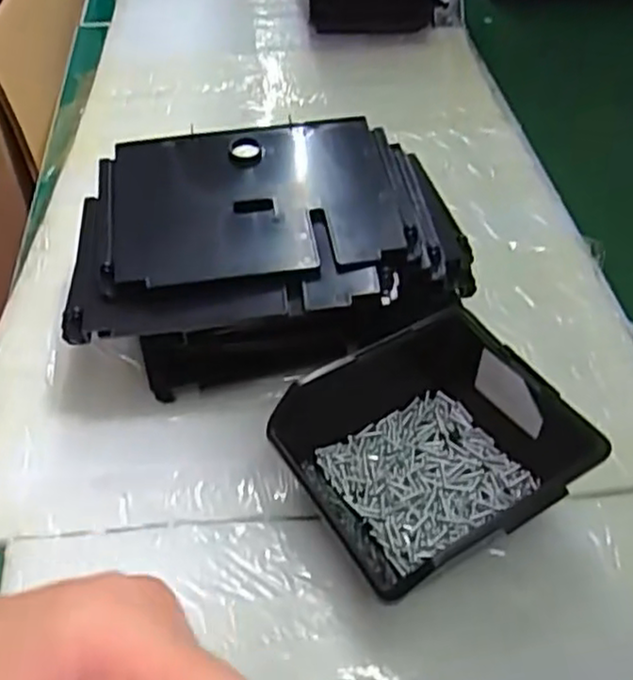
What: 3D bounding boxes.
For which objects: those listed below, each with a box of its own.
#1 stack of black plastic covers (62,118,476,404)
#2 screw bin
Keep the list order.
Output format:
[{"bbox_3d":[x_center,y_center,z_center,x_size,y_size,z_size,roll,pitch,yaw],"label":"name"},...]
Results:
[{"bbox_3d":[-0.026,-0.051,0.452,0.241,0.103,0.152,-2,48,-4],"label":"stack of black plastic covers"},{"bbox_3d":[0.060,0.061,0.380,0.133,0.066,0.126,-24,53,-22],"label":"screw bin"}]

